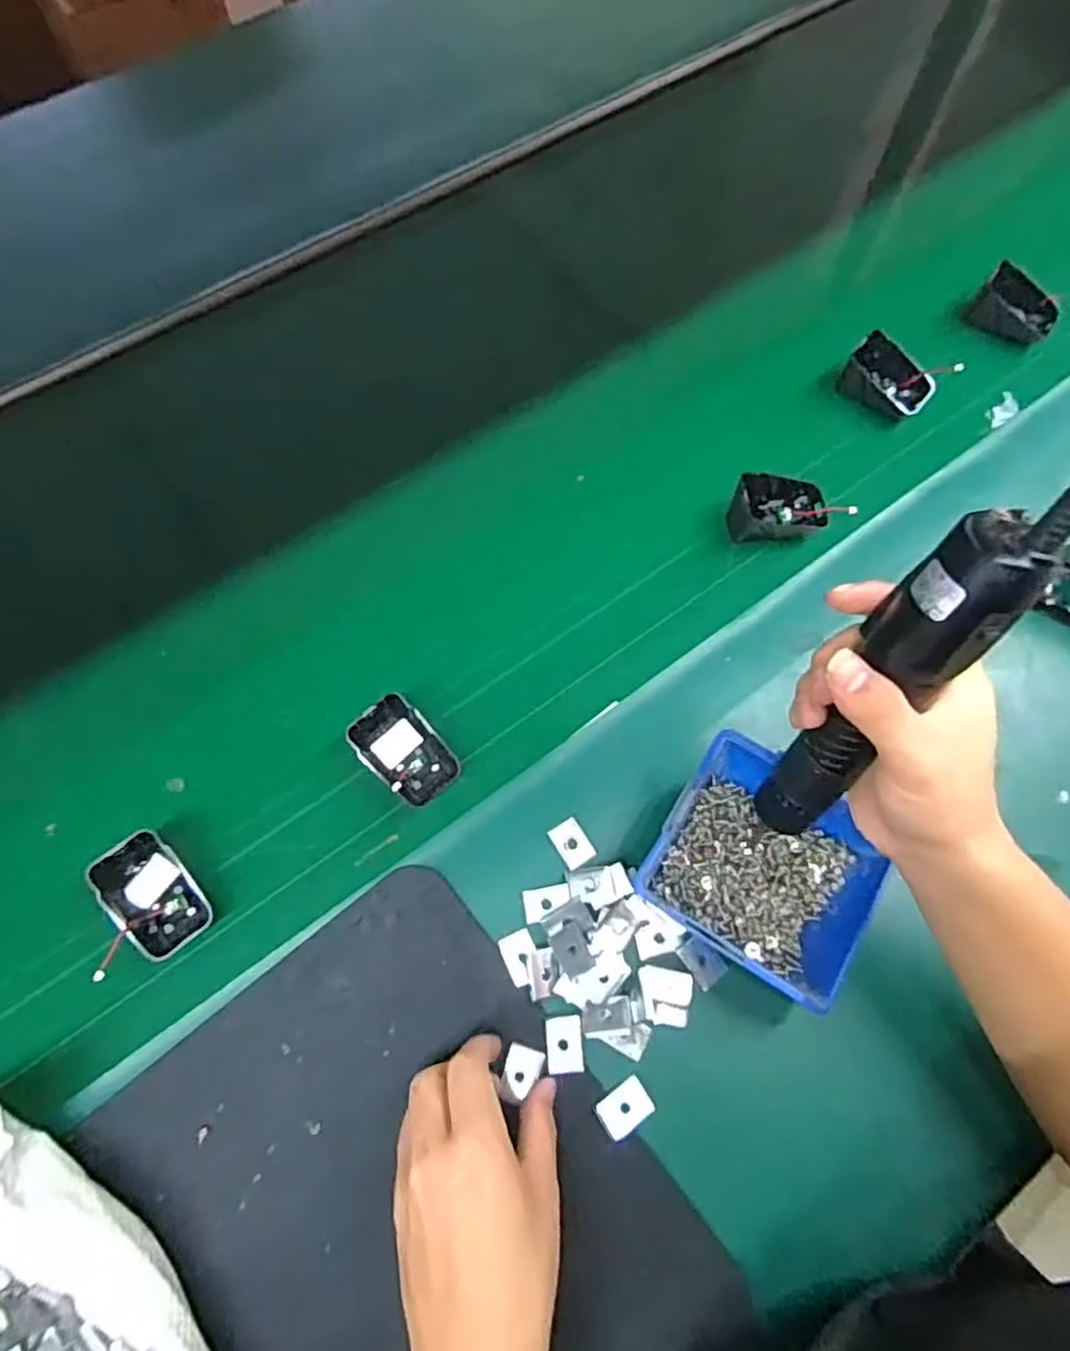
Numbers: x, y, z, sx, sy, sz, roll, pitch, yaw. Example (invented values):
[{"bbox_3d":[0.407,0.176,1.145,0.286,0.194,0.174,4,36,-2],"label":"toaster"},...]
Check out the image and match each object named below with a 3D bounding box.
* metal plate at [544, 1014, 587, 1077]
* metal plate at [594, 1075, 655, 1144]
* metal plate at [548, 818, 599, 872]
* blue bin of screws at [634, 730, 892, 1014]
[{"bbox_3d":[0.017,0.209,0.407,0.020,0.004,0.029,-5,68,-1],"label":"metal plate"},{"bbox_3d":[0.050,0.238,0.395,0.029,0.008,0.020,-30,71,-11],"label":"metal plate"},{"bbox_3d":[0.024,0.106,0.453,0.021,0.006,0.029,-31,71,-11],"label":"metal plate"},{"bbox_3d":[0.135,0.112,0.422,0.123,0.057,0.109,29,71,12],"label":"blue bin of screws"}]

